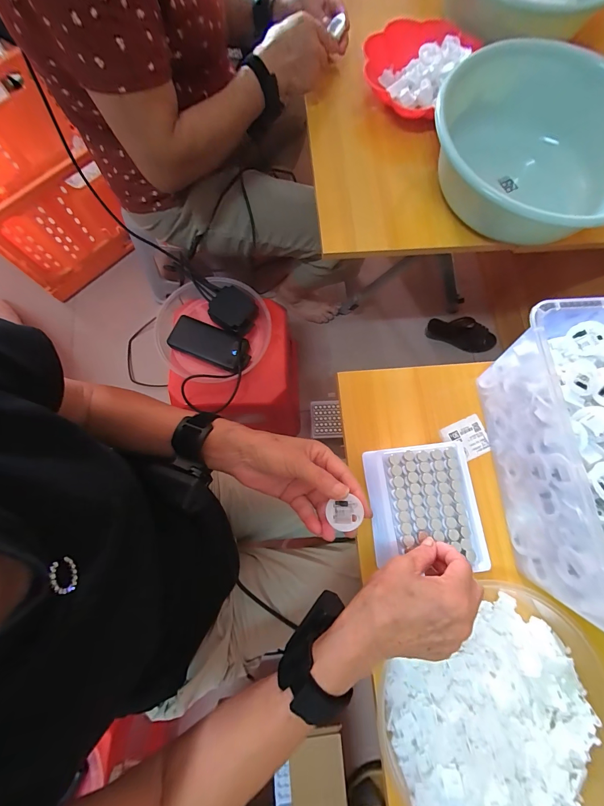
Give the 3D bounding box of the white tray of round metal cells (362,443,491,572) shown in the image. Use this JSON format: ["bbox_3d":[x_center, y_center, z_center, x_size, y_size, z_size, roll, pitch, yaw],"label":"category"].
[{"bbox_3d":[0.127,0.107,0.338,0.111,0.012,0.120,-5,76,-3],"label":"white tray of round metal cells"}]

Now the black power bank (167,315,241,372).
[{"bbox_3d":[-0.190,-0.121,0.654,0.149,0.023,0.069,22,77,4],"label":"black power bank"}]

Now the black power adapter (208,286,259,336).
[{"bbox_3d":[-0.139,-0.188,0.664,0.089,0.034,0.082,0,76,-1],"label":"black power adapter"}]

